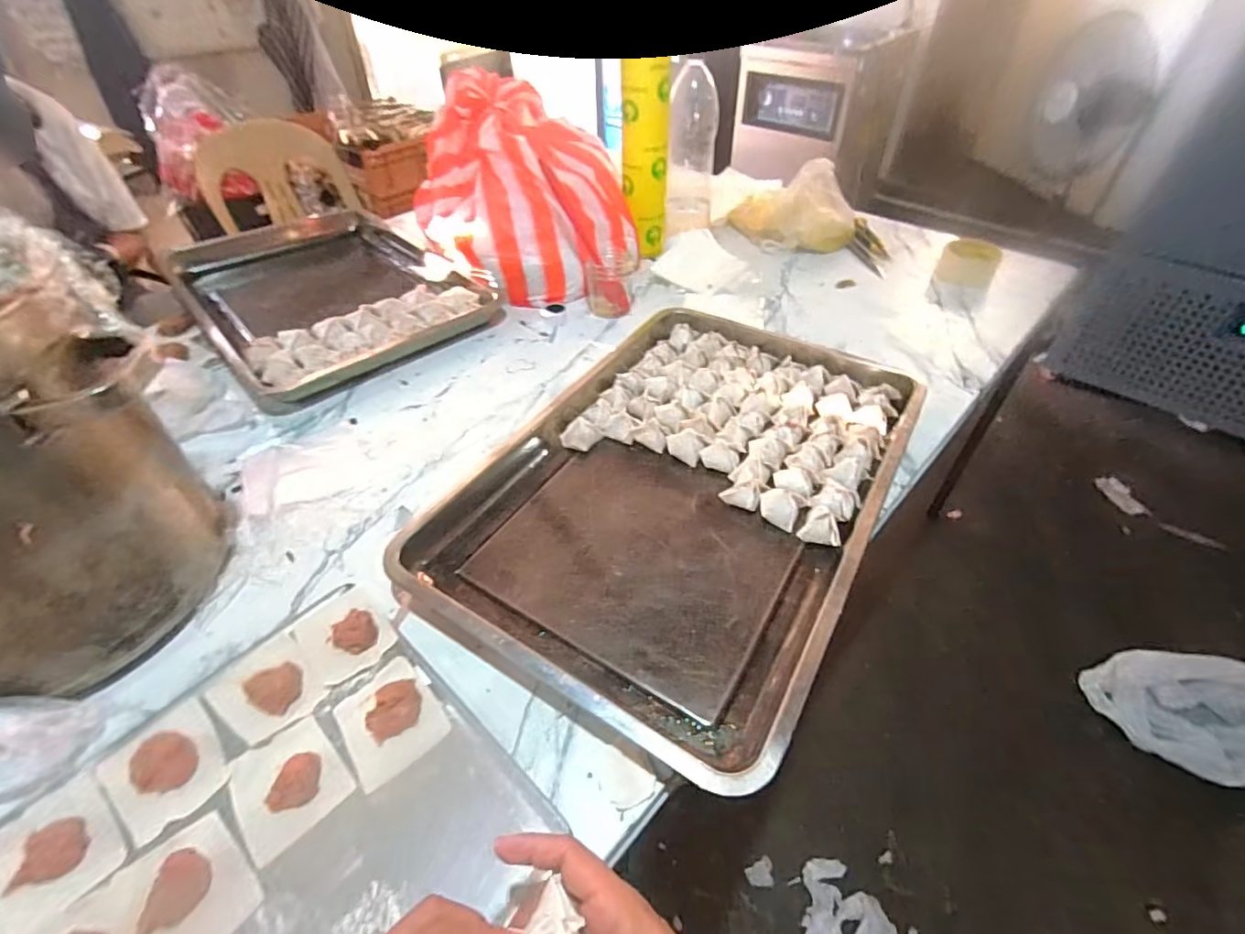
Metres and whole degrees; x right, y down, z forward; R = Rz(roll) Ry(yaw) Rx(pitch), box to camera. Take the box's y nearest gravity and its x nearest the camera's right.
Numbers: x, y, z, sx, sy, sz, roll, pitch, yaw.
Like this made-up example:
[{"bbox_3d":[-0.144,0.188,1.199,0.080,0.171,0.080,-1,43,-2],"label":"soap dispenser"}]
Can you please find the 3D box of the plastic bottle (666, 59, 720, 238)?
[{"bbox_3d":[0.133,-0.597,1.045,0.090,0.253,0.071,-2,45,-2],"label":"plastic bottle"}]

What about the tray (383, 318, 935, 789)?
[{"bbox_3d":[0.079,-0.009,0.632,0.414,0.059,0.597,24,50,22],"label":"tray"}]

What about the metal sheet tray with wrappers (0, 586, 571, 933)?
[{"bbox_3d":[-0.299,0.310,0.356,0.313,0.023,0.455,33,54,29],"label":"metal sheet tray with wrappers"}]

